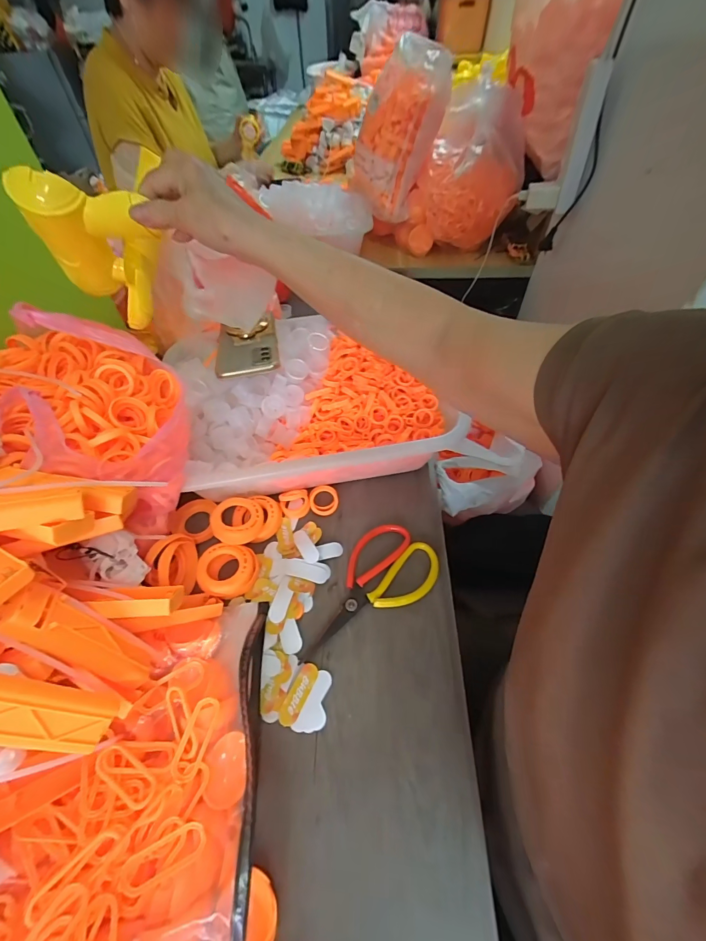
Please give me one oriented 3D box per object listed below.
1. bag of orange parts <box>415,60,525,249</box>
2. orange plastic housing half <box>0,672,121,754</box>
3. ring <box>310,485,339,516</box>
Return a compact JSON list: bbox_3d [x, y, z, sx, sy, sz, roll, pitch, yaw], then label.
[{"bbox_3d":[0.268,-0.677,0.808,0.202,0.248,0.219,13,54,12],"label":"bag of orange parts"},{"bbox_3d":[-0.201,0.142,0.216,0.016,0.109,0.034,-9,50,43],"label":"orange plastic housing half"},{"bbox_3d":[-0.036,0.039,0.462,0.038,0.009,0.038,1,63,-3],"label":"ring"}]

